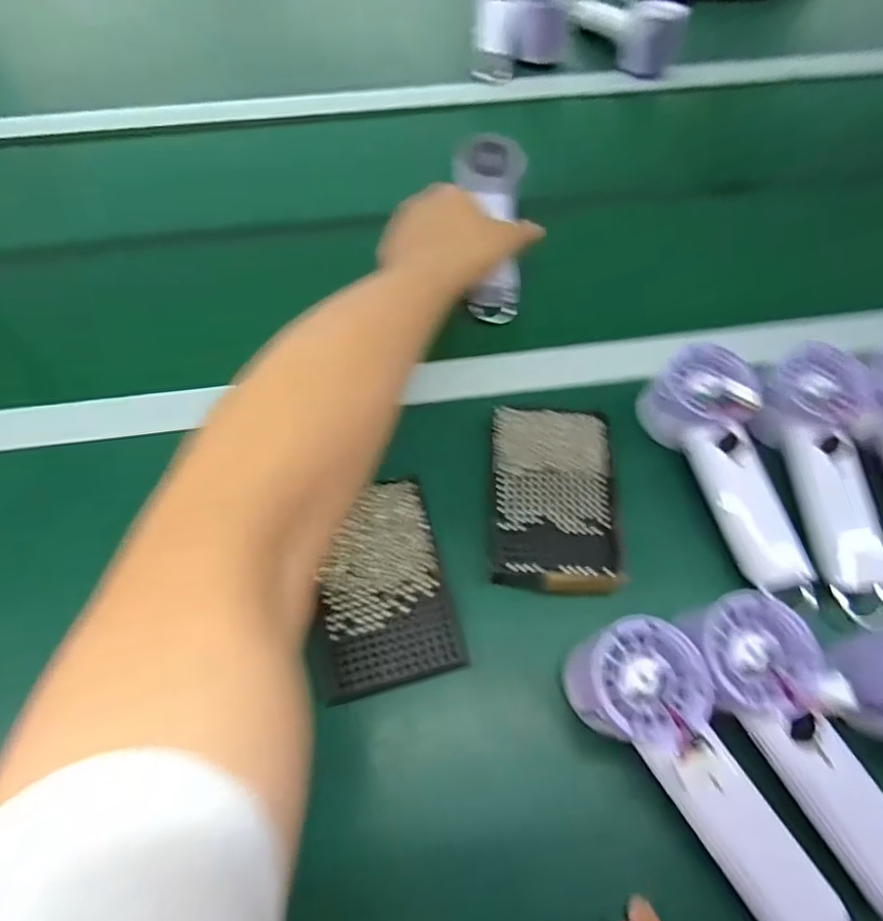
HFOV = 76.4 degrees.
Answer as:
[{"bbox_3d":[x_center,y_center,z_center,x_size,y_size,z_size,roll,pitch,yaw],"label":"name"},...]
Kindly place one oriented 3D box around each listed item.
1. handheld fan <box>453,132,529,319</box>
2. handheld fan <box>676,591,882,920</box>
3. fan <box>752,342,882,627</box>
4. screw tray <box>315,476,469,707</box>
[{"bbox_3d":[0.050,-0.227,0.537,0.068,0.041,0.201,-3,79,0],"label":"handheld fan"},{"bbox_3d":[0.207,0.165,0.304,0.064,0.039,0.193,-26,78,-12],"label":"handheld fan"},{"bbox_3d":[0.269,0.008,0.395,0.070,0.041,0.190,5,61,2],"label":"fan"},{"bbox_3d":[-0.041,0.082,0.380,0.083,0.019,0.133,-13,61,-8],"label":"screw tray"}]

